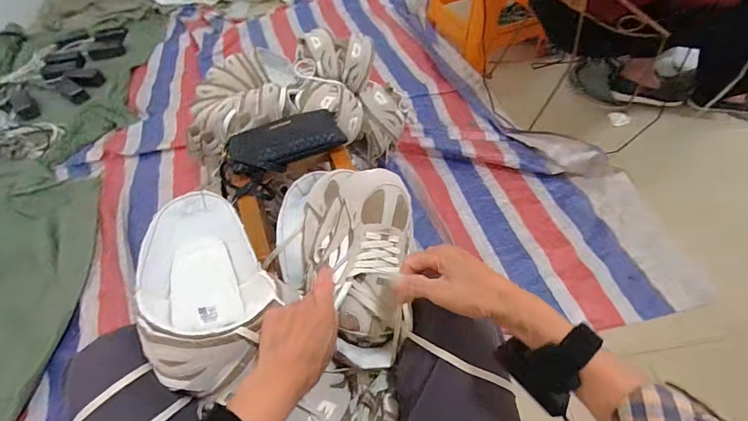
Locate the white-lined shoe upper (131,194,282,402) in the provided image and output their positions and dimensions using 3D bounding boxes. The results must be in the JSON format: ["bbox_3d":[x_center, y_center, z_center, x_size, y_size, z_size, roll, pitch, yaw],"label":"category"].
[{"bbox_3d":[-0.208,0.084,0.465,0.135,0.092,0.261,-23,53,-13],"label":"white-lined shoe upper"}]

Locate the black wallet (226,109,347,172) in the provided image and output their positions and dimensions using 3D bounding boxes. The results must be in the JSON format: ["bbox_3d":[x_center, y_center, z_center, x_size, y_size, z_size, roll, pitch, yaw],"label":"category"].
[{"bbox_3d":[-0.169,-0.135,0.700,0.218,0.027,0.109,-24,57,-14],"label":"black wallet"}]

